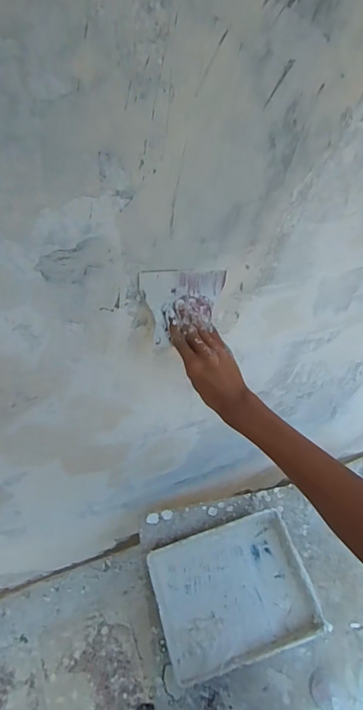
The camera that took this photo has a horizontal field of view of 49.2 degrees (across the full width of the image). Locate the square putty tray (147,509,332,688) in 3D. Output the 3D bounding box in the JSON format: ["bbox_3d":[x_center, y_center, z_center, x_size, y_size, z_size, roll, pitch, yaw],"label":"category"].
[{"bbox_3d":[0.122,0.575,0.966,0.356,0.070,0.286,-14,54,-10],"label":"square putty tray"}]

